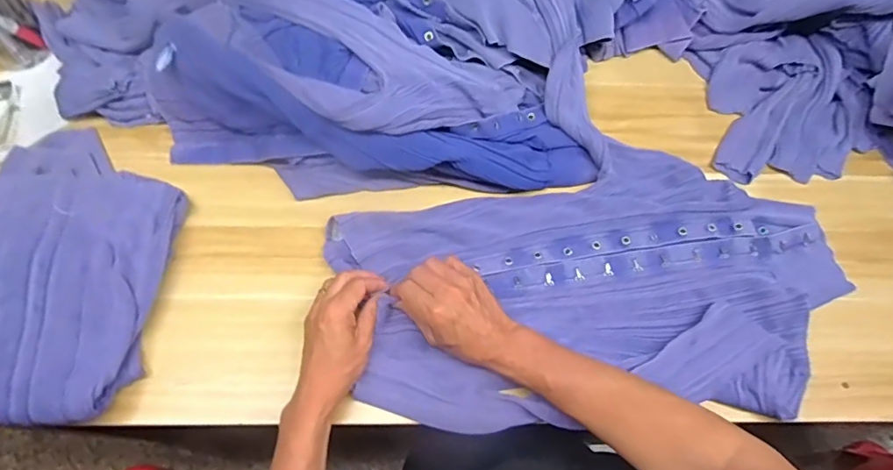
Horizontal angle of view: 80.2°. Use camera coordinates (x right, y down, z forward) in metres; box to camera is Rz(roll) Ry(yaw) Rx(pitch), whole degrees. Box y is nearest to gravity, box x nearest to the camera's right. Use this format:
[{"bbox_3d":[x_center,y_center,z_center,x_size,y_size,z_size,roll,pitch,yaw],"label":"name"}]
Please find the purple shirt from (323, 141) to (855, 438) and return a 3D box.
[{"bbox_3d":[0.169,0.052,0.615,0.581,0.030,0.305,-2,67,-4],"label":"purple shirt"}]

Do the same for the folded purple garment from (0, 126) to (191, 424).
[{"bbox_3d":[-0.459,0.026,0.590,0.273,0.063,0.336,3,67,-1],"label":"folded purple garment"}]

